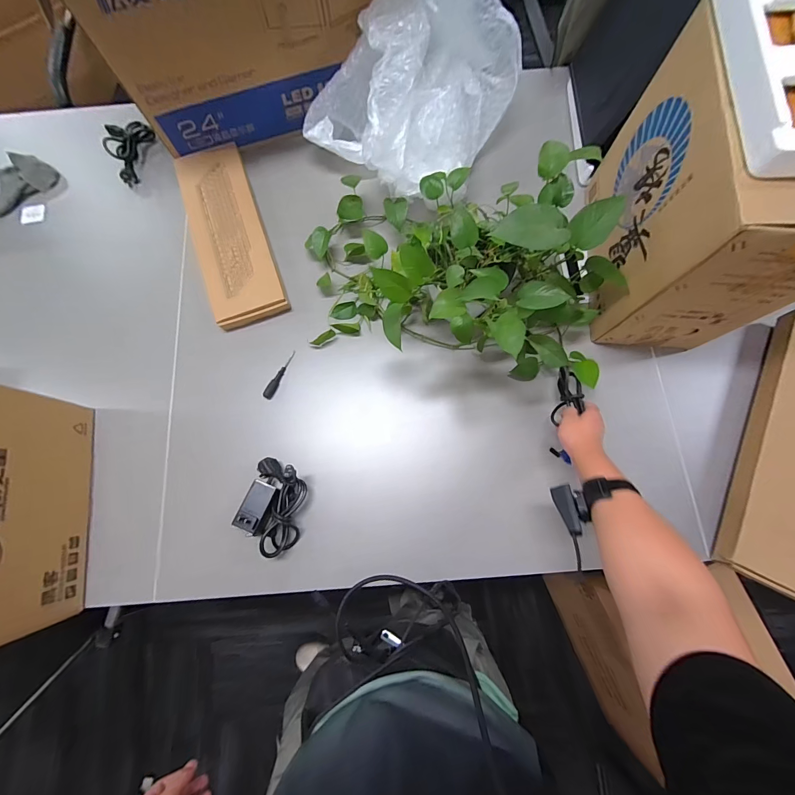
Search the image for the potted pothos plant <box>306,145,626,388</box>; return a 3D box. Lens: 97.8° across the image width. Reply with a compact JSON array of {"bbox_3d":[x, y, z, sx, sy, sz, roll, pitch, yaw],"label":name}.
[{"bbox_3d":[0.104,-0.241,0.614,0.589,0.300,0.375,14,77,5],"label":"potted pothos plant"}]

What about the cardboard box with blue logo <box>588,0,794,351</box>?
[{"bbox_3d":[0.507,-0.335,0.579,0.196,0.315,0.388,2,76,2],"label":"cardboard box with blue logo"}]

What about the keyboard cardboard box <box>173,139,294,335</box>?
[{"bbox_3d":[-0.380,-0.377,0.784,0.150,0.027,0.459,-20,77,-4],"label":"keyboard cardboard box"}]

